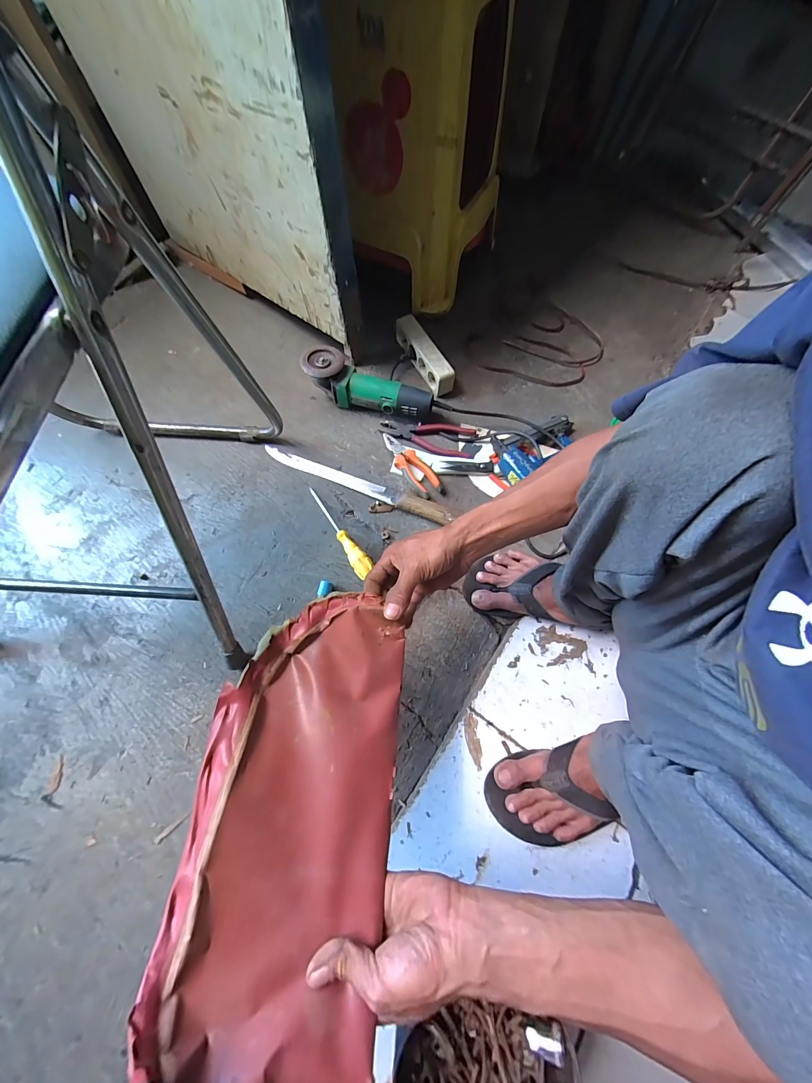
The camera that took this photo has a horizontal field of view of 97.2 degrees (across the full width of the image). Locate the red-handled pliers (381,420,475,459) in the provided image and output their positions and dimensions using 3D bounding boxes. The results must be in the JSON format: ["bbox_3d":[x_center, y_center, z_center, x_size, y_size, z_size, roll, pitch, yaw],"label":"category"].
[{"bbox_3d":[0.041,-0.214,0.734,0.192,0.017,0.069,8,68,1],"label":"red-handled pliers"}]

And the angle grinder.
[{"bbox_3d":[-0.060,-0.313,0.732,0.283,0.088,0.073,14,69,3],"label":"angle grinder"}]

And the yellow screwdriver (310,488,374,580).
[{"bbox_3d":[-0.123,-0.022,0.645,0.032,0.027,0.205,-33,73,-14],"label":"yellow screwdriver"}]

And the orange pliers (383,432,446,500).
[{"bbox_3d":[0.010,-0.151,0.703,0.052,0.025,0.164,-32,73,-14],"label":"orange pliers"}]

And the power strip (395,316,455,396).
[{"bbox_3d":[0.041,-0.413,0.786,0.053,0.050,0.192,-25,71,-11],"label":"power strip"}]

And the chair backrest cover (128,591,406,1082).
[{"bbox_3d":[-0.096,0.227,0.320,0.168,0.086,0.367,5,58,0],"label":"chair backrest cover"}]

